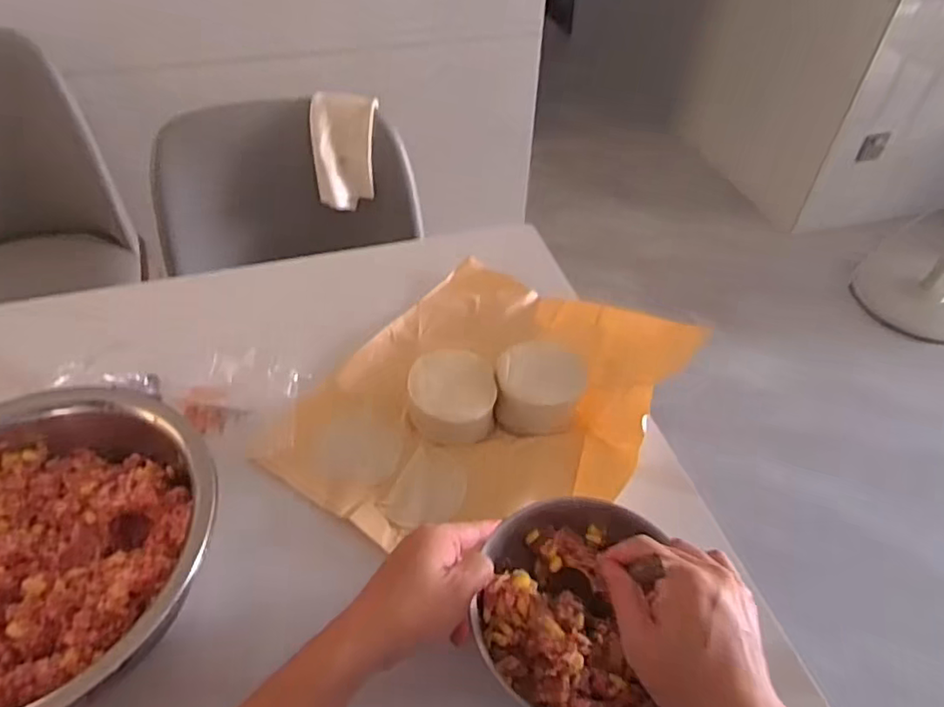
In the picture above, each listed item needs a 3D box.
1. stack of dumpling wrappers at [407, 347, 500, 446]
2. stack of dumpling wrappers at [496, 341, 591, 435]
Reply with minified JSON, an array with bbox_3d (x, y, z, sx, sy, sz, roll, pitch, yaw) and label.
[{"bbox_3d":[-0.019,0.046,0.624,0.087,0.058,0.086,6,47,5],"label":"stack of dumpling wrappers"},{"bbox_3d":[0.070,0.038,0.617,0.090,0.062,0.080,6,47,5],"label":"stack of dumpling wrappers"}]

